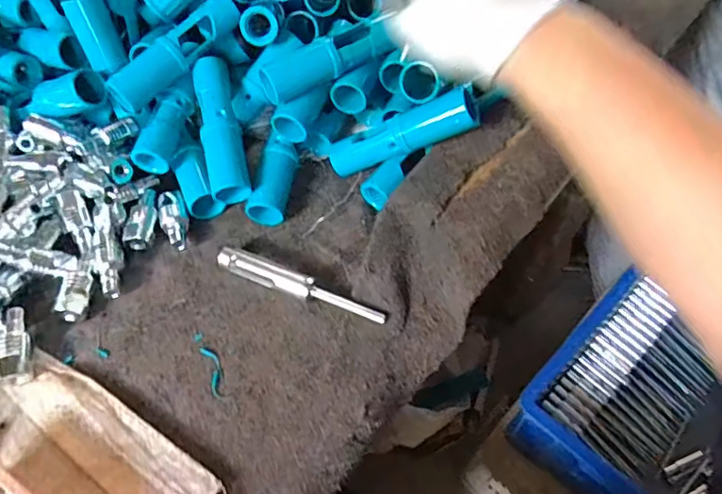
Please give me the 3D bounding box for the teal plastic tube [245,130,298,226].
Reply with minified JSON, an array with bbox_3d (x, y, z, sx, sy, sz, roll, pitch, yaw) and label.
[{"bbox_3d":[-0.069,-0.054,0.438,0.026,0.022,0.080,9,71,7],"label":"teal plastic tube"}]

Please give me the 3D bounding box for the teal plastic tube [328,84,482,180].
[{"bbox_3d":[0.030,-0.086,0.422,0.122,0.030,0.028,-17,51,31],"label":"teal plastic tube"}]

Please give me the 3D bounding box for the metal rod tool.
[{"bbox_3d":[-0.045,0.029,0.399,0.131,0.014,0.018,22,60,14],"label":"metal rod tool"}]

